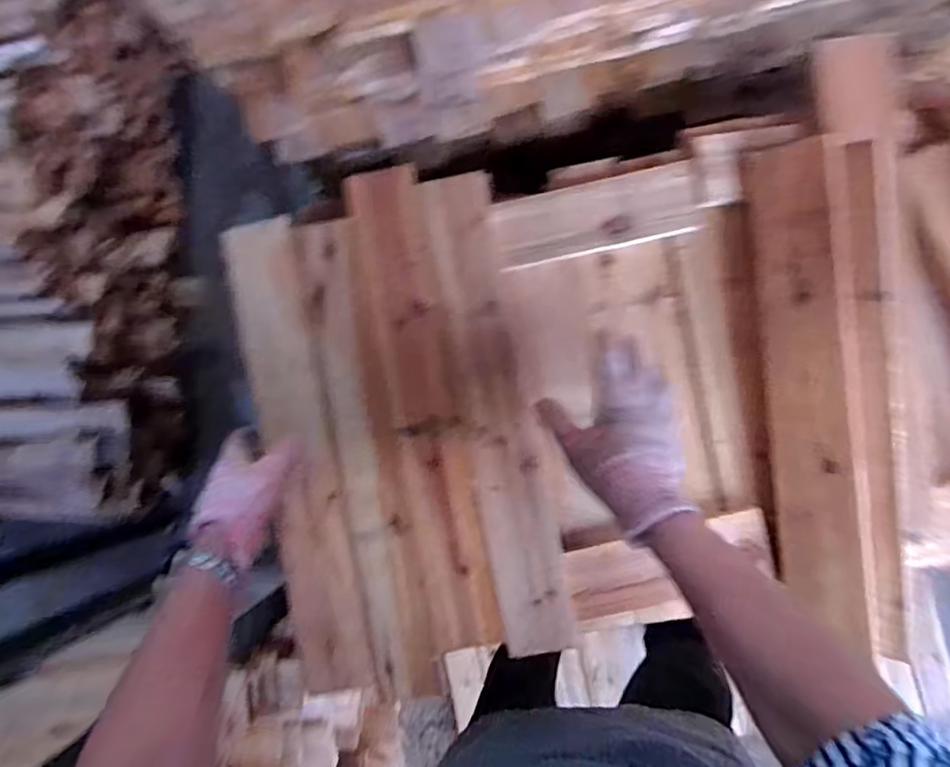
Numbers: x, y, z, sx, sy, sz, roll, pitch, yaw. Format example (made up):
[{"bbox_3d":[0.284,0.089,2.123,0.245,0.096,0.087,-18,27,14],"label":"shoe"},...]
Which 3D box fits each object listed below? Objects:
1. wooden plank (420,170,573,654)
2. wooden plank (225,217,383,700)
[{"bbox_3d":[0.023,0.031,0.598,0.070,0.018,0.490,-11,87,4],"label":"wooden plank"},{"bbox_3d":[-0.187,0.077,0.610,0.079,0.020,0.499,-11,88,4],"label":"wooden plank"}]

